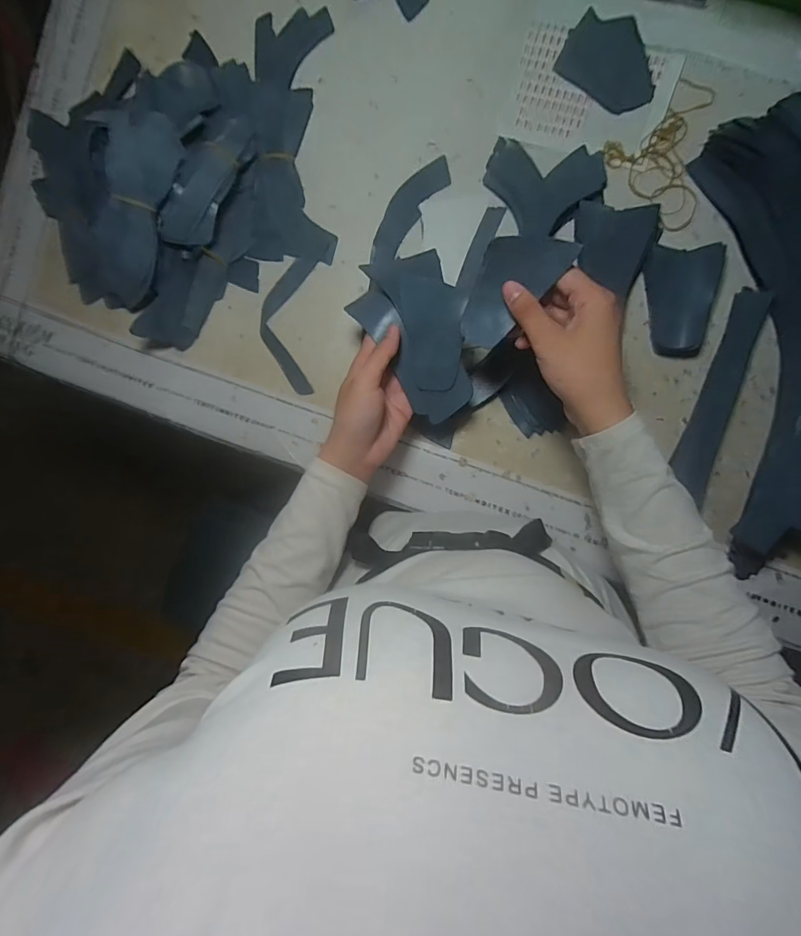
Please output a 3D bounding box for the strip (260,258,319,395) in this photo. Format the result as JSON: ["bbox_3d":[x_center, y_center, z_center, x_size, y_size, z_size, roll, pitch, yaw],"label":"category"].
[{"bbox_3d":[-0.114,-0.144,0.473,0.053,0.008,0.134,3,92,6],"label":"strip"}]

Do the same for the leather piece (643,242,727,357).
[{"bbox_3d":[0.252,-0.152,0.423,0.056,0.023,0.094,7,92,6],"label":"leather piece"}]

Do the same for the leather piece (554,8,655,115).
[{"bbox_3d":[0.197,-0.376,0.432,0.094,0.004,0.068,43,95,3],"label":"leather piece"}]

